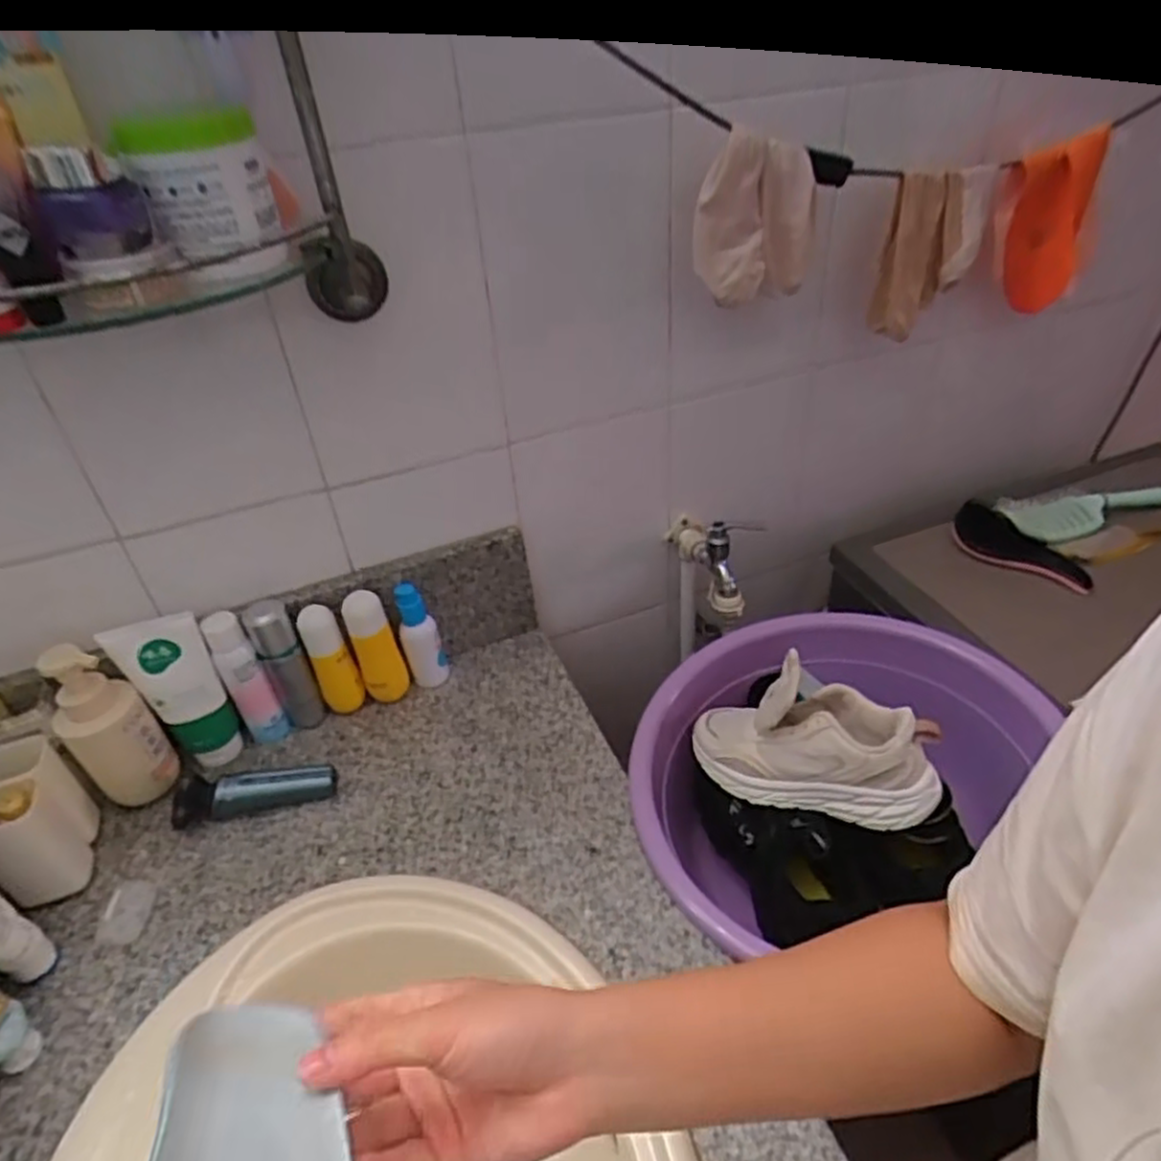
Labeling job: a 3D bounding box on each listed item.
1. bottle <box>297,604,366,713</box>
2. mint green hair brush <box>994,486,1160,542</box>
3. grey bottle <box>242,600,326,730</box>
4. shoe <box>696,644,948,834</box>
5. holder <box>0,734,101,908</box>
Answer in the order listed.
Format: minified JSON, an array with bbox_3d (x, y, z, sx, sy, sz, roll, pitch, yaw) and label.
[{"bbox_3d":[-0.280,0.093,0.842,0.042,0.141,0.032,-23,42,-23],"label":"bottle"},{"bbox_3d":[0.684,-0.099,0.987,0.257,0.022,0.078,-11,37,-9],"label":"mint green hair brush"},{"bbox_3d":[-0.330,0.095,0.834,0.042,0.163,0.044,-23,41,-22],"label":"grey bottle"},{"bbox_3d":[0.233,0.154,0.746,0.229,0.131,0.095,12,41,20],"label":"shoe"},{"bbox_3d":[-0.518,0.230,0.712,0.063,0.120,0.120,-22,41,-21],"label":"holder"}]

